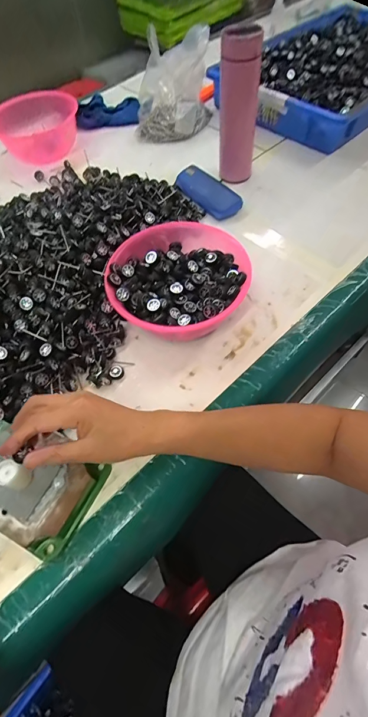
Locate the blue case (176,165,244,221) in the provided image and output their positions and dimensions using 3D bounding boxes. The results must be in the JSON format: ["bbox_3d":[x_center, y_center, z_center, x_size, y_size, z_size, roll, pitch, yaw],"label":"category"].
[{"bbox_3d":[0.044,-0.317,0.641,0.057,0.033,0.159,-31,62,-14],"label":"blue case"}]

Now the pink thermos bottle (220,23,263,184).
[{"bbox_3d":[0.095,-0.420,0.594,0.064,0.226,0.054,2,59,6],"label":"pink thermos bottle"}]

